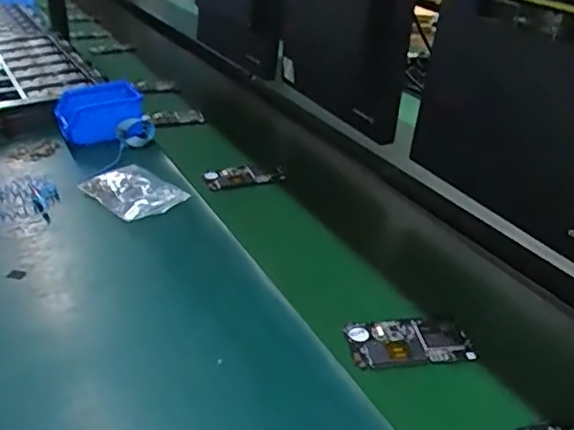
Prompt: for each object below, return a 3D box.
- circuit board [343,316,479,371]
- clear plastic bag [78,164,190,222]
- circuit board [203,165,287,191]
[{"bbox_3d":[0.127,0.131,0.603,0.124,0.012,0.067,-2,29,-10],"label":"circuit board"},{"bbox_3d":[-0.217,-0.039,0.826,0.136,0.030,0.096,26,36,36],"label":"clear plastic bag"},{"bbox_3d":[-0.067,-0.062,0.923,0.122,0.017,0.057,-3,29,-11],"label":"circuit board"}]

